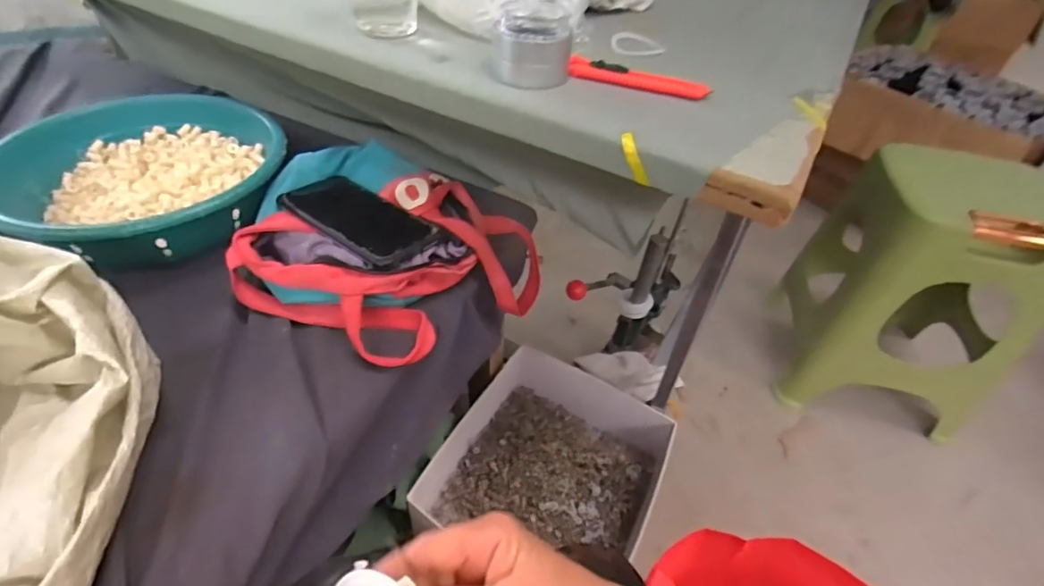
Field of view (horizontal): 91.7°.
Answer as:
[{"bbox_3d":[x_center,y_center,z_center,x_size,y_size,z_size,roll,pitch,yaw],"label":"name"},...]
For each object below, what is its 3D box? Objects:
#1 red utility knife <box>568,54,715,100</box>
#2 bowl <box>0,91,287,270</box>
[{"bbox_3d":[0.105,-0.194,0.459,0.127,0.012,0.024,15,45,9],"label":"red utility knife"},{"bbox_3d":[-0.377,-0.116,0.525,0.239,0.074,0.233,3,44,-3],"label":"bowl"}]

